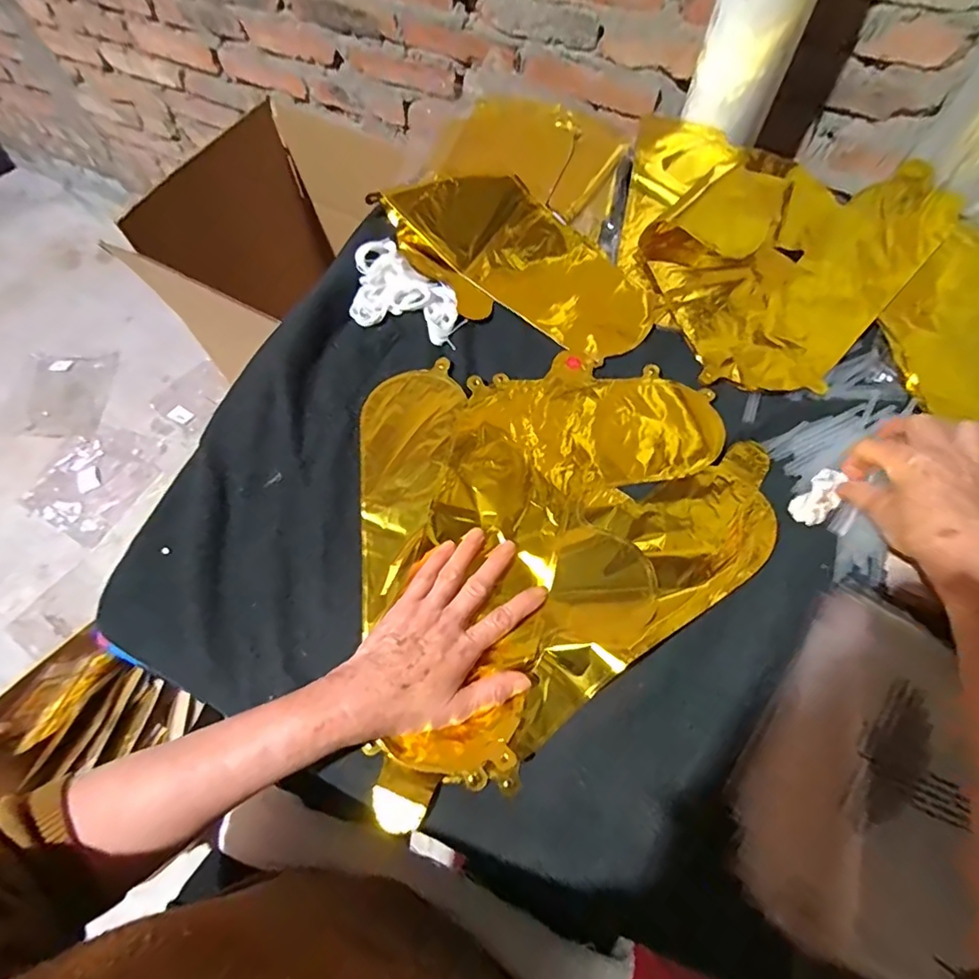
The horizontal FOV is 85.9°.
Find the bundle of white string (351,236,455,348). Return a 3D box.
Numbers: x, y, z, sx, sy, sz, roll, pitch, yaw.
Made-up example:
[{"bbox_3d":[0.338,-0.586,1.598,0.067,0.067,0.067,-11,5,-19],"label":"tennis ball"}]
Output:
[{"bbox_3d":[-0.089,-0.213,0.564,0.116,0.035,0.086,13,64,6],"label":"bundle of white string"}]

